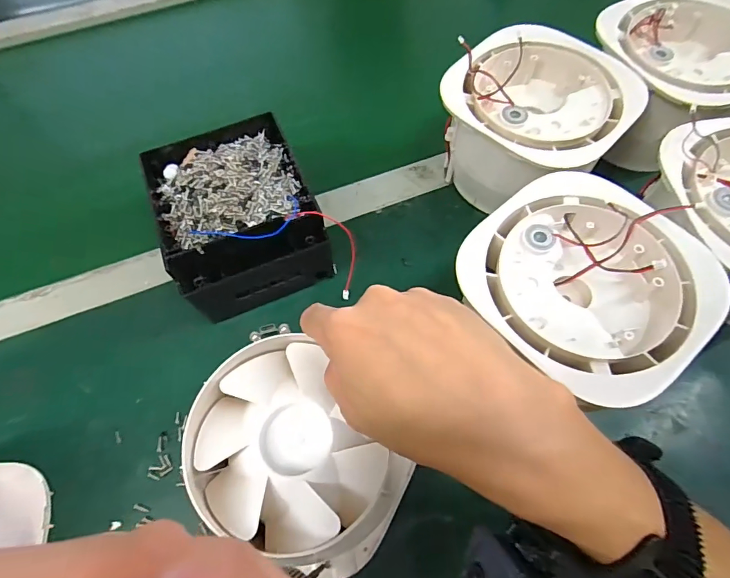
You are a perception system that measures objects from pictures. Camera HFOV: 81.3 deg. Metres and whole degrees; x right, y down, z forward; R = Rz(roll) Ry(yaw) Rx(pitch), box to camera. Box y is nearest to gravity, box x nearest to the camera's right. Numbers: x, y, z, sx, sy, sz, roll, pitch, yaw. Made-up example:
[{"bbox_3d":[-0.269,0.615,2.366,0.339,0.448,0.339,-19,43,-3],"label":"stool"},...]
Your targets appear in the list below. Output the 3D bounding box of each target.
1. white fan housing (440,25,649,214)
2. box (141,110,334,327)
[{"bbox_3d":[0.141,-0.136,0.373,0.138,0.103,0.136,-1,63,2],"label":"white fan housing"},{"bbox_3d":[-0.107,-0.061,0.365,0.120,0.075,0.157,-22,64,-9],"label":"box"}]

